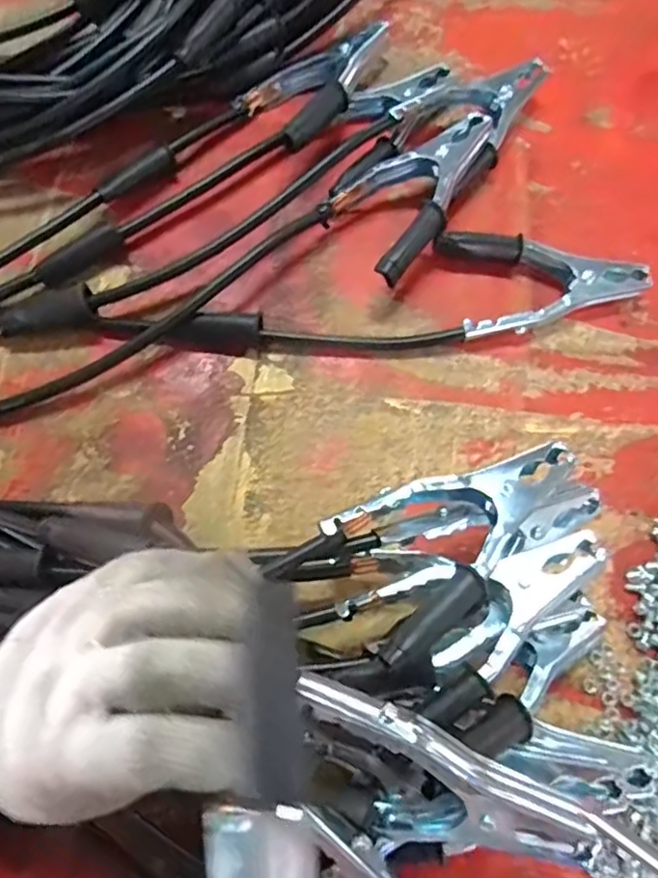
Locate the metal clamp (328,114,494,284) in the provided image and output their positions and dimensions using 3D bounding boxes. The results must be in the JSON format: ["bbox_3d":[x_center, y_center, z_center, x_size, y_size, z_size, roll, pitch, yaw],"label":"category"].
[{"bbox_3d":[0.061,-0.177,0.448,0.070,0.041,0.148,35,73,10],"label":"metal clamp"}]

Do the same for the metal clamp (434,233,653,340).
[{"bbox_3d":[0.151,-0.110,0.438,0.134,0.021,0.080,-7,71,-5],"label":"metal clamp"}]

